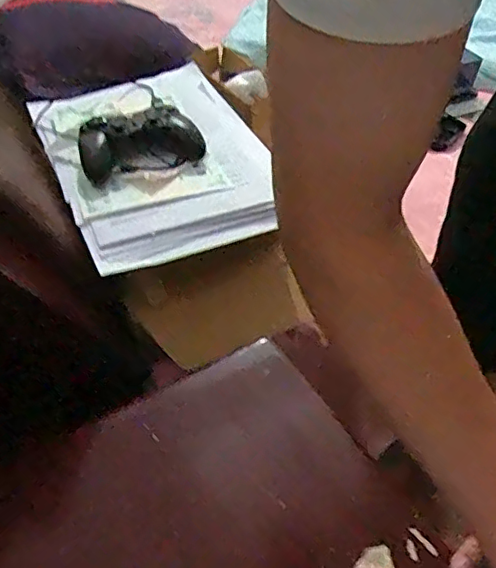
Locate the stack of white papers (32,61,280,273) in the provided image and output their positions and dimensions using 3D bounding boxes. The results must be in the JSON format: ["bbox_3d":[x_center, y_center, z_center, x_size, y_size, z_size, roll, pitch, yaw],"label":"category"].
[{"bbox_3d":[-0.123,-0.176,0.733,0.251,0.026,0.376,-20,54,-19],"label":"stack of white papers"}]

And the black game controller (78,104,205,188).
[{"bbox_3d":[-0.134,-0.177,0.705,0.153,0.055,0.082,-18,46,-17],"label":"black game controller"}]

